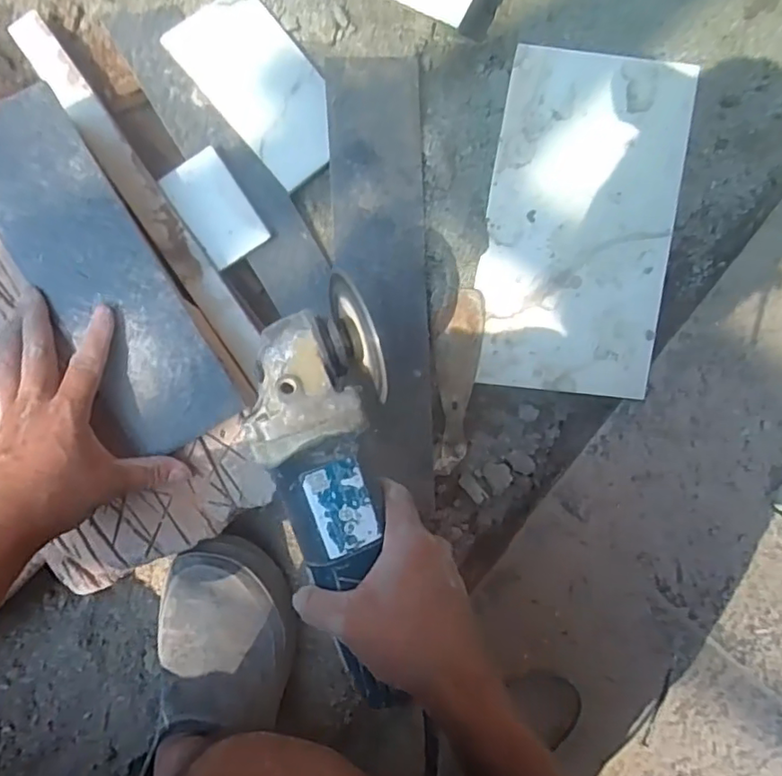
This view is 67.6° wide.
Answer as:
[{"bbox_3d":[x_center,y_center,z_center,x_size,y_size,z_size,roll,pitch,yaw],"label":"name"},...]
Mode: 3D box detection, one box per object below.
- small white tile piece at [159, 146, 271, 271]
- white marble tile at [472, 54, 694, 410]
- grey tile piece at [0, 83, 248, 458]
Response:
[{"bbox_3d":[-0.147,-0.151,0.493,0.053,0.011,0.089,-34,102,-9],"label":"small white tile piece"},{"bbox_3d":[0.168,-0.139,0.511,0.164,0.009,0.285,4,97,-3],"label":"white marble tile"},{"bbox_3d":[-0.213,-0.077,0.423,0.092,0.009,0.264,-31,97,-4],"label":"grey tile piece"}]

